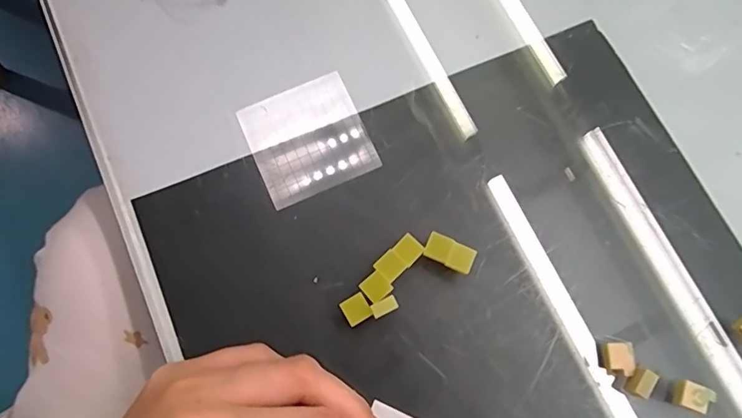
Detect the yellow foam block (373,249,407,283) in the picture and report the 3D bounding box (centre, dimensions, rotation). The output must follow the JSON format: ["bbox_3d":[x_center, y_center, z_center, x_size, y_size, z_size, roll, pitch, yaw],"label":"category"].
[{"bbox_3d":[0.008,0.024,0.205,0.010,0.004,0.010,44,79,9],"label":"yellow foam block"}]

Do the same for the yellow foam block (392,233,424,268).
[{"bbox_3d":[0.016,0.017,0.207,0.010,0.004,0.011,41,78,9],"label":"yellow foam block"}]

